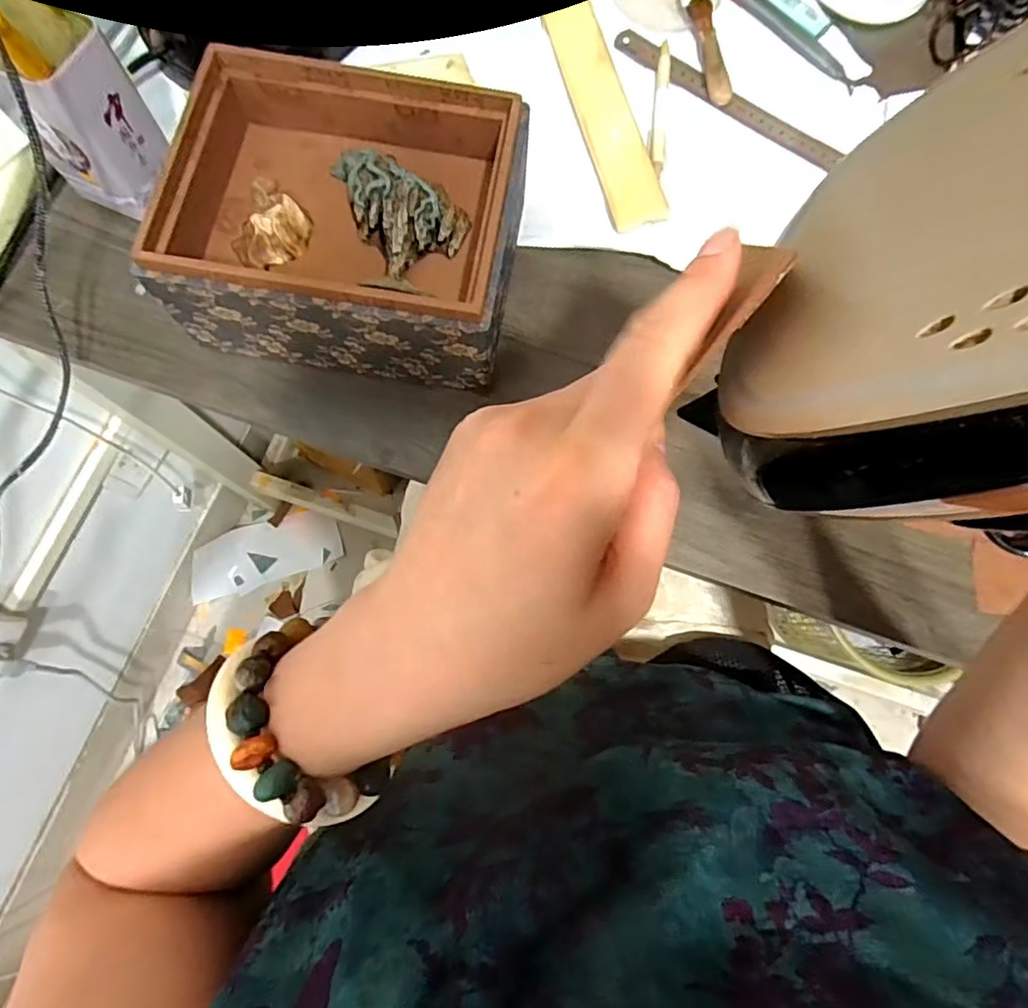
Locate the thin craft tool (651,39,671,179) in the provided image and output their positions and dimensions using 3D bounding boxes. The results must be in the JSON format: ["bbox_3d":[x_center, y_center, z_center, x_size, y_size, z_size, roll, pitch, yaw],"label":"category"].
[{"bbox_3d":[0.124,-0.332,0.491,0.012,0.004,0.138,7,76,0],"label":"thin craft tool"}]

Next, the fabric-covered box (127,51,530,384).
[{"bbox_3d":[-0.106,-0.185,0.400,0.204,0.097,0.166,10,76,1],"label":"fabric-covered box"}]

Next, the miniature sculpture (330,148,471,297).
[{"bbox_3d":[-0.072,-0.189,0.387,0.078,0.032,0.104,-11,77,-5],"label":"miniature sculpture"}]

